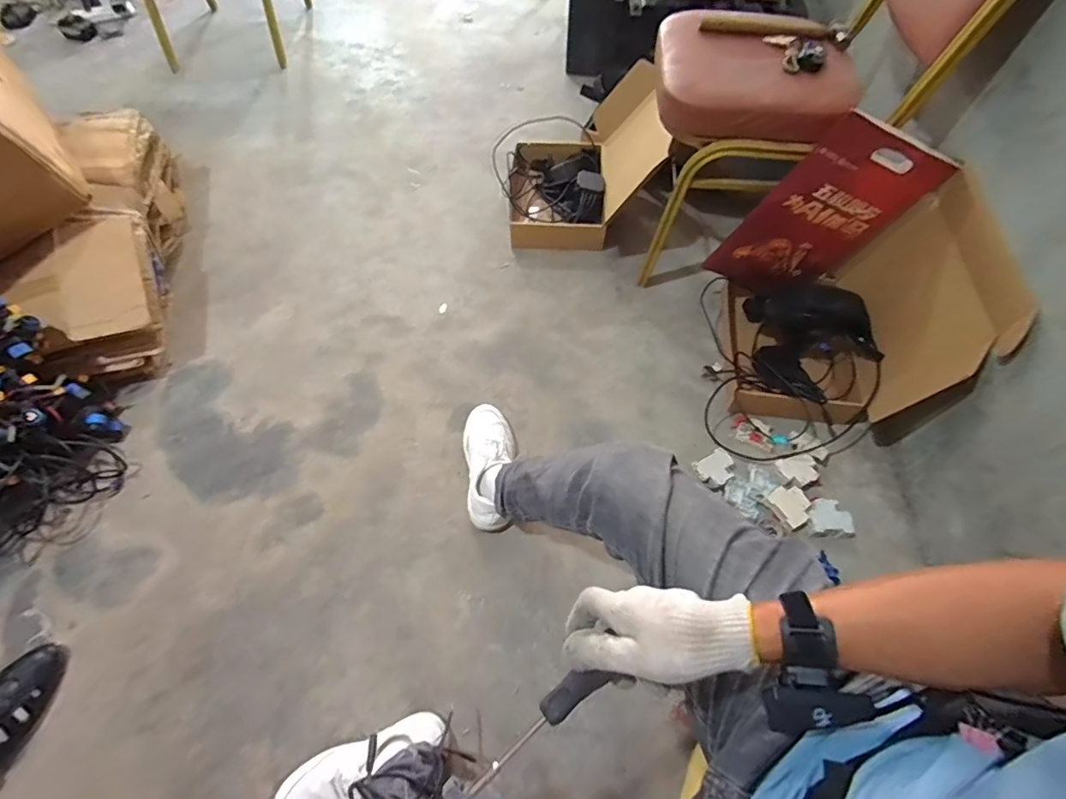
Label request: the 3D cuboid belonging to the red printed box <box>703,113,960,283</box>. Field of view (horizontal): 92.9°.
[{"bbox_3d":[0.590,-0.364,1.059,0.240,0.415,0.029,23,58,-11],"label":"red printed box"}]

